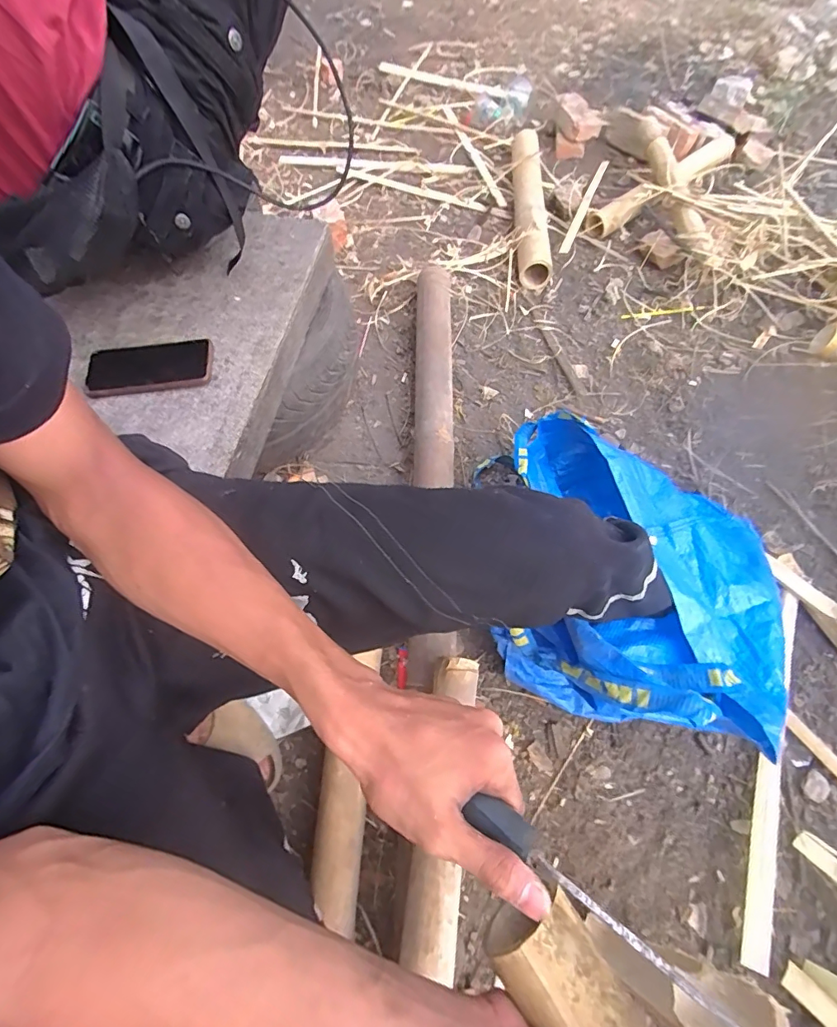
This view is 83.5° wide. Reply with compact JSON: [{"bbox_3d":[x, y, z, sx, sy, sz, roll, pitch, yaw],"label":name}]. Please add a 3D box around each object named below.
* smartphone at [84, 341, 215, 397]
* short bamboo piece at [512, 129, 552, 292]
[{"bbox_3d":[-0.353,-0.194,0.622,0.153,0.016,0.075,-12,68,-5],"label":"smartphone"},{"bbox_3d":[0.277,-0.782,1.172,0.079,0.059,0.546,3,67,1],"label":"short bamboo piece"}]

